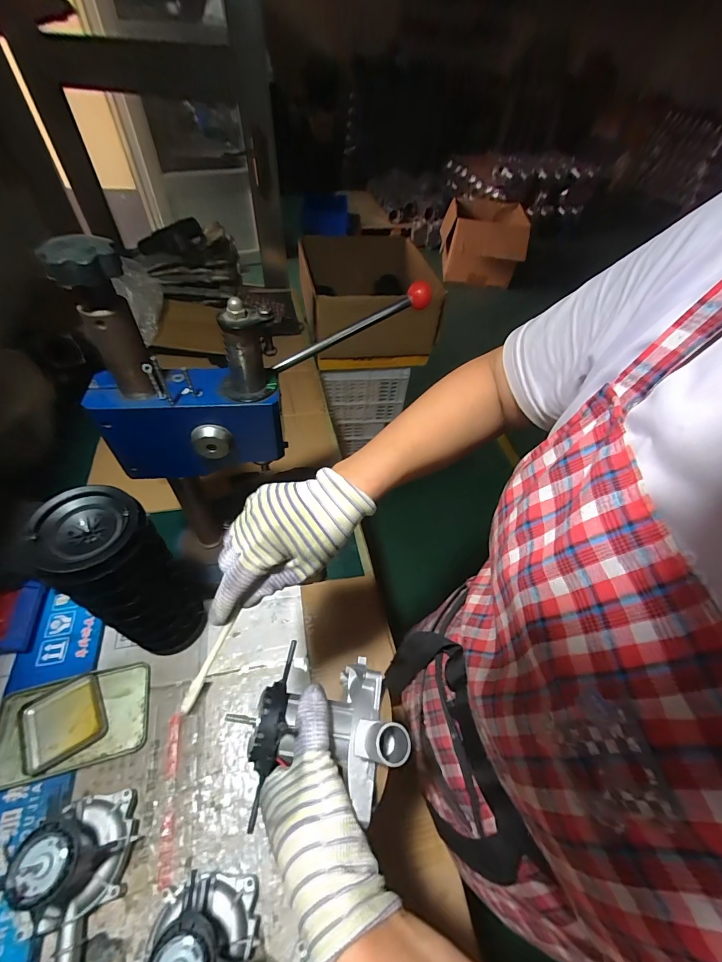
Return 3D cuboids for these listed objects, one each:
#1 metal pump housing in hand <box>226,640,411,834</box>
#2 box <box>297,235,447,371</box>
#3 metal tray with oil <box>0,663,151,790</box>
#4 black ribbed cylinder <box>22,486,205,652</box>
[{"bbox_3d":[-0.034,0.186,0.292,0.123,0.090,0.112,4,51,-1],"label":"metal pump housing in hand"},{"bbox_3d":[0.011,-0.649,1.338,0.406,0.249,0.523,-5,52,-8],"label":"box"},{"bbox_3d":[-0.412,0.342,0.538,0.197,0.013,0.119,-10,53,-12],"label":"metal tray with oil"},{"bbox_3d":[-0.285,0.144,0.502,0.091,0.321,0.096,2,51,-2],"label":"black ribbed cylinder"}]

